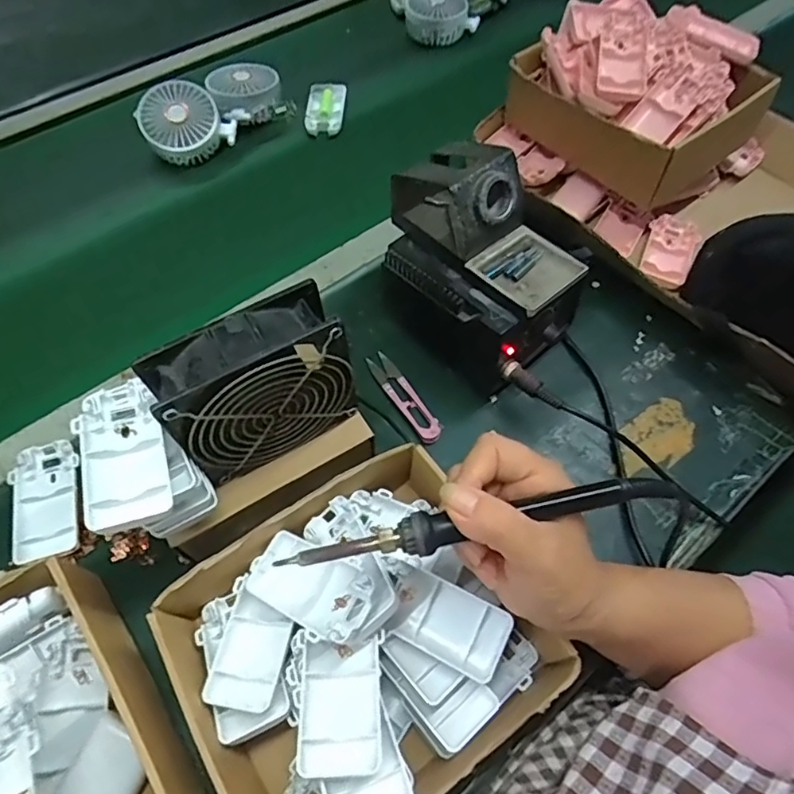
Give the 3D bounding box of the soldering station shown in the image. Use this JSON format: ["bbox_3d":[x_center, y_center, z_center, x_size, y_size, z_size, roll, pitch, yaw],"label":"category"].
[{"bbox_3d":[0.069,-0.115,0.476,0.180,0.158,0.113,37,66,18],"label":"soldering station"}]

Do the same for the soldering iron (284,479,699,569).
[{"bbox_3d":[0.045,0.065,0.288,0.210,0.015,0.019,-12,61,-1],"label":"soldering iron"}]

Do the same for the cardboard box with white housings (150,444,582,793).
[{"bbox_3d":[-0.025,0.156,0.359,0.204,0.078,0.188,-31,65,-17],"label":"cardboard box with white housings"}]

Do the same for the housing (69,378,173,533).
[{"bbox_3d":[-0.166,0.031,0.336,0.045,0.018,0.101,-20,62,-12],"label":"housing"}]

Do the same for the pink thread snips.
[{"bbox_3d":[0.007,-0.001,0.496,0.022,0.016,0.102,-29,65,-16],"label":"pink thread snips"}]

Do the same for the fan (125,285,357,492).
[{"bbox_3d":[-0.091,-0.006,0.368,0.117,0.111,0.045,-28,64,-16],"label":"fan"}]

